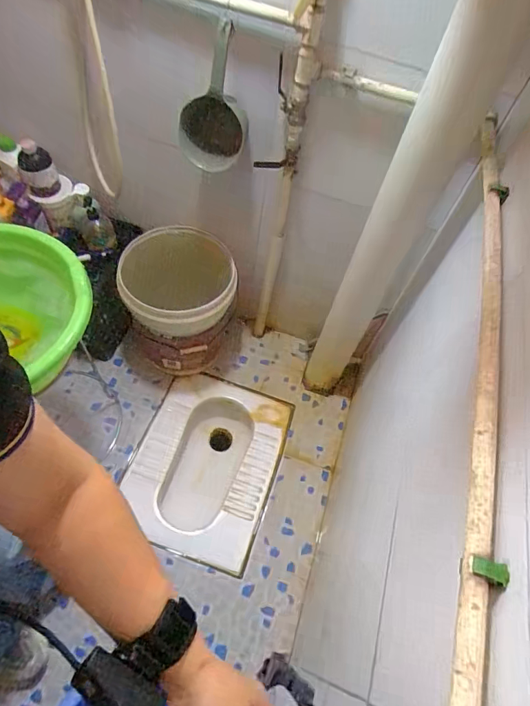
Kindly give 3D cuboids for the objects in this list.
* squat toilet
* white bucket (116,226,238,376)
[{"bbox_3d":[-0.159,0.361,1.313,0.371,0.212,0.519,20,57,4],"label":"squat toilet"},{"bbox_3d":[-0.250,-0.130,1.262,0.312,0.360,0.309,-6,59,-12],"label":"white bucket"}]

